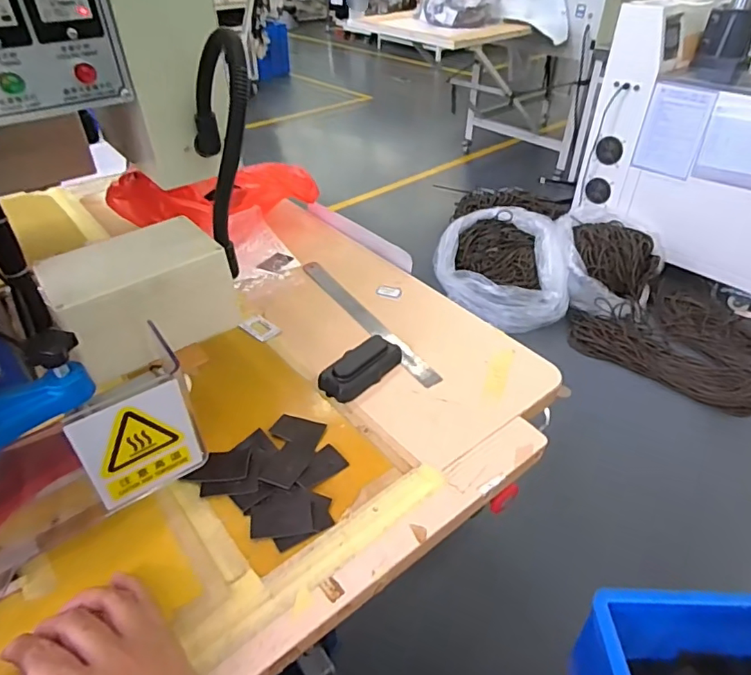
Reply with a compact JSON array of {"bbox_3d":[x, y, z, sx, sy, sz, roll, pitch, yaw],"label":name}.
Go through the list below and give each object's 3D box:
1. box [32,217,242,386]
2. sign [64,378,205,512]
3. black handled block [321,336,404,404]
[{"bbox_3d":[-0.234,-0.043,0.511,0.166,0.092,0.109,-28,47,-31],"label":"box"},{"bbox_3d":[-0.179,0.083,0.398,0.081,0.093,0.006,-30,48,-32],"label":"sign"},{"bbox_3d":[-0.016,0.035,0.616,0.046,0.023,0.106,28,47,30],"label":"black handled block"}]

